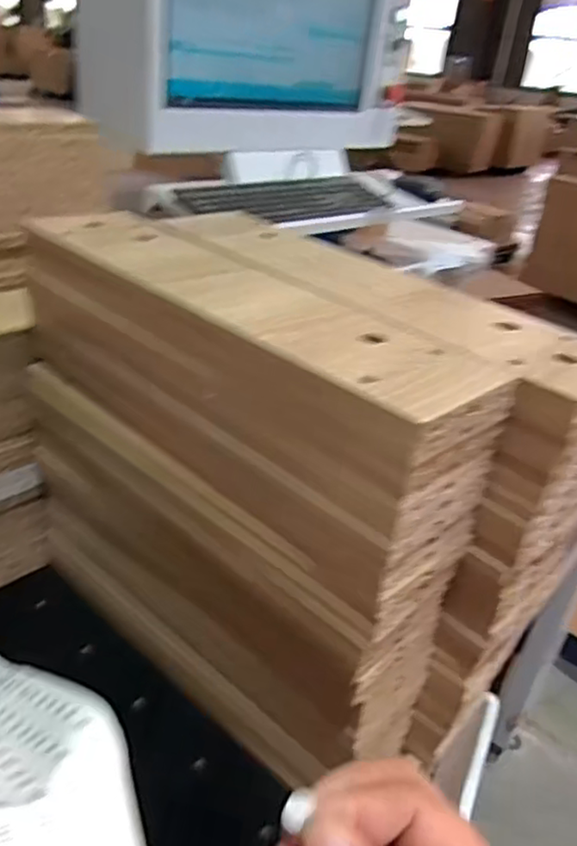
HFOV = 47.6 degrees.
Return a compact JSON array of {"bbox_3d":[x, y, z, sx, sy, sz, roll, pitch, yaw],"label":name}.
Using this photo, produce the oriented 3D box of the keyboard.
[{"bbox_3d":[0.012,-0.392,1.143,0.432,0.032,0.159,-22,41,-40],"label":"keyboard"}]

